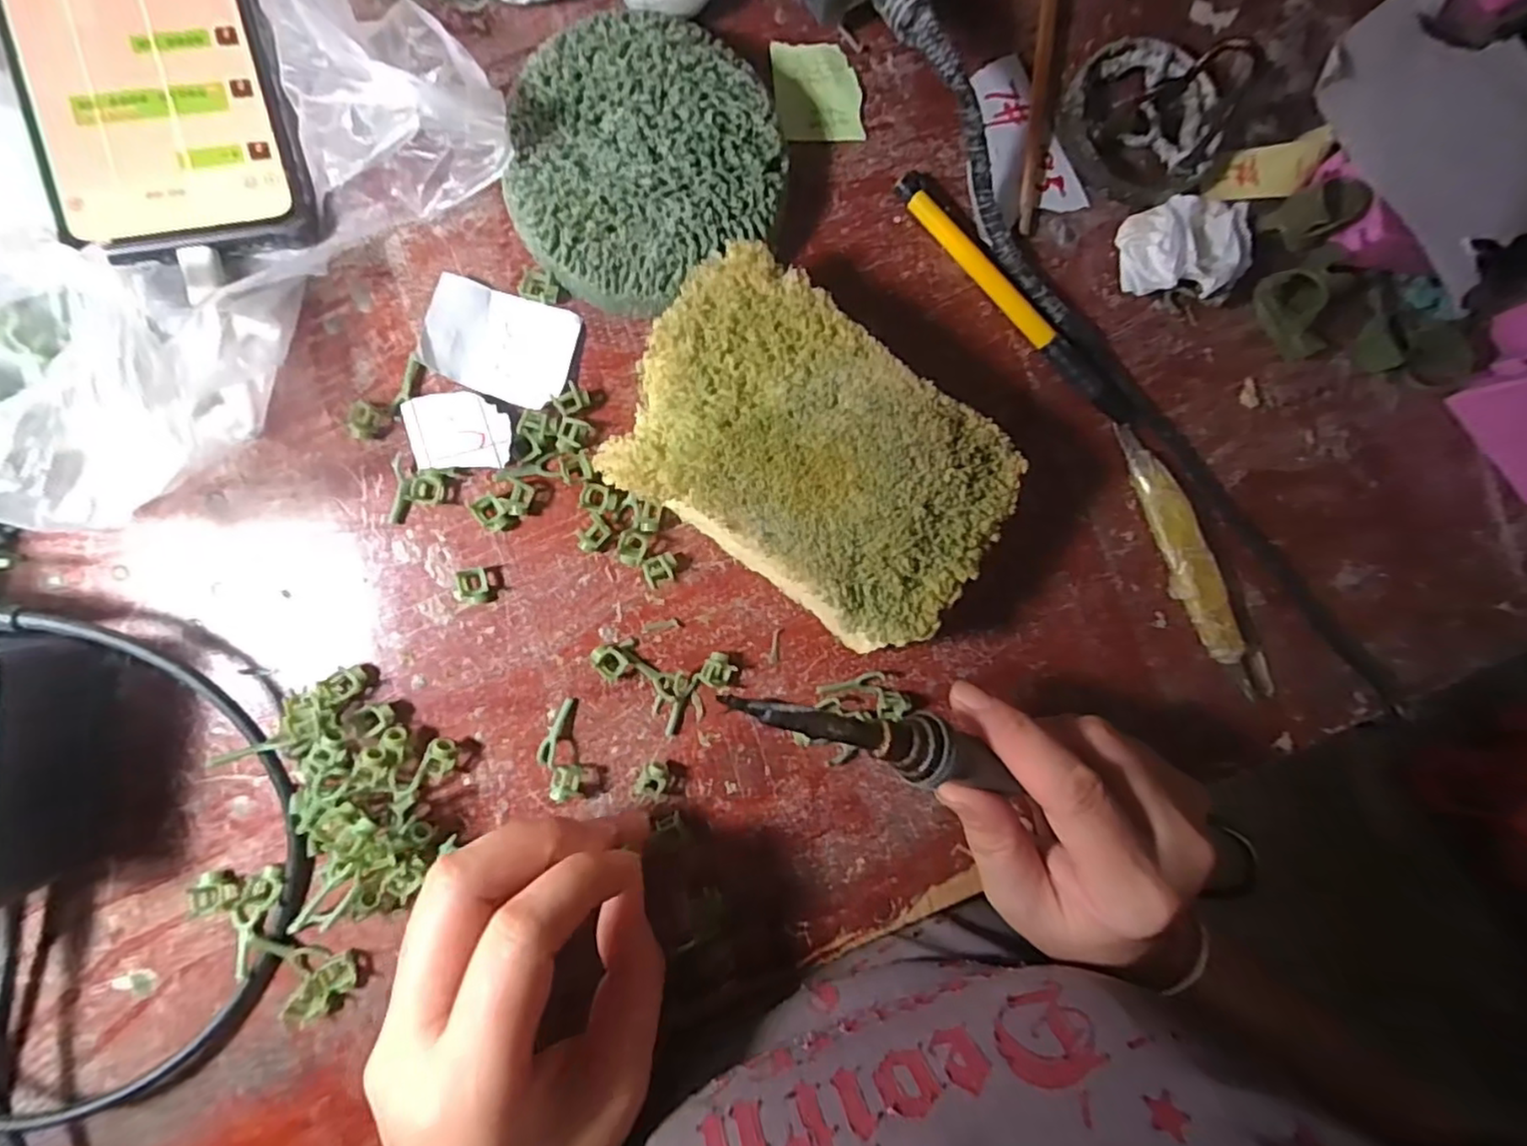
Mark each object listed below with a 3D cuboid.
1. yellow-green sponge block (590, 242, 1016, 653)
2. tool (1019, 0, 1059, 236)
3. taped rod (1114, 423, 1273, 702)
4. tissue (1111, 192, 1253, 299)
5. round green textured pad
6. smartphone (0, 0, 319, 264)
[{"bbox_3d":[0.016,-0.041,0.242,0.136,0.043,0.091,34,86,-7],"label":"yellow-green sponge block"},{"bbox_3d":[0.117,-0.206,0.273,0.009,0.006,0.126,5,90,-8],"label":"tool"},{"bbox_3d":[0.186,-0.002,0.280,0.021,0.012,0.134,-31,95,-6],"label":"taped rod"},{"bbox_3d":[0.177,-0.136,0.272,0.050,0.021,0.040,6,90,-8],"label":"tissue"},{"bbox_3d":[-0.046,-0.152,0.243,0.099,0.024,0.092,0,91,-8],"label":"round green textured pad"},{"bbox_3d":[-0.215,-0.191,0.224,0.077,0.011,0.163,-15,93,-7],"label":"smartphone"}]

